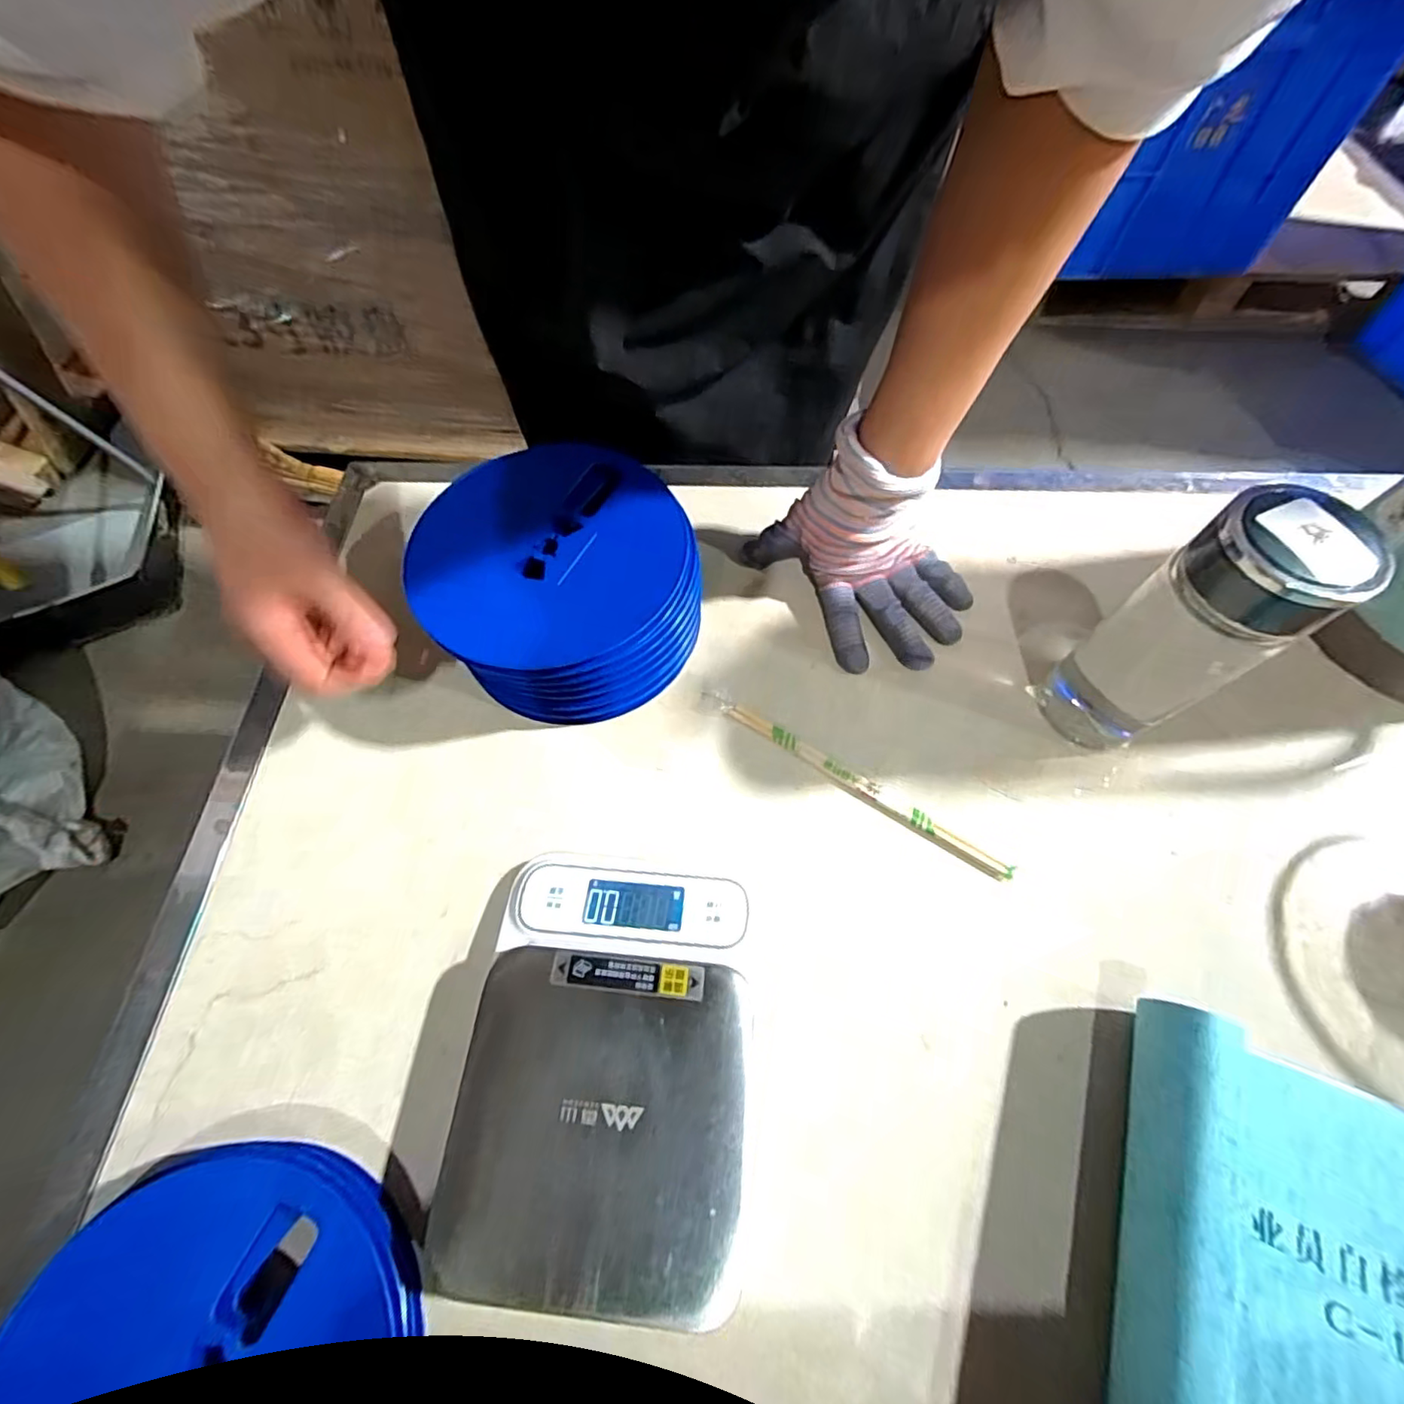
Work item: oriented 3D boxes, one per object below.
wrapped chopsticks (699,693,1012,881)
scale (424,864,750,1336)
[{"bbox_3d":[0.093,0.049,0.387,0.217,0.004,0.013,31,67,17],"label":"wrapped chopsticks"},{"bbox_3d":[-0.048,0.180,0.311,0.139,0.034,0.190,4,62,4],"label":"scale"}]

